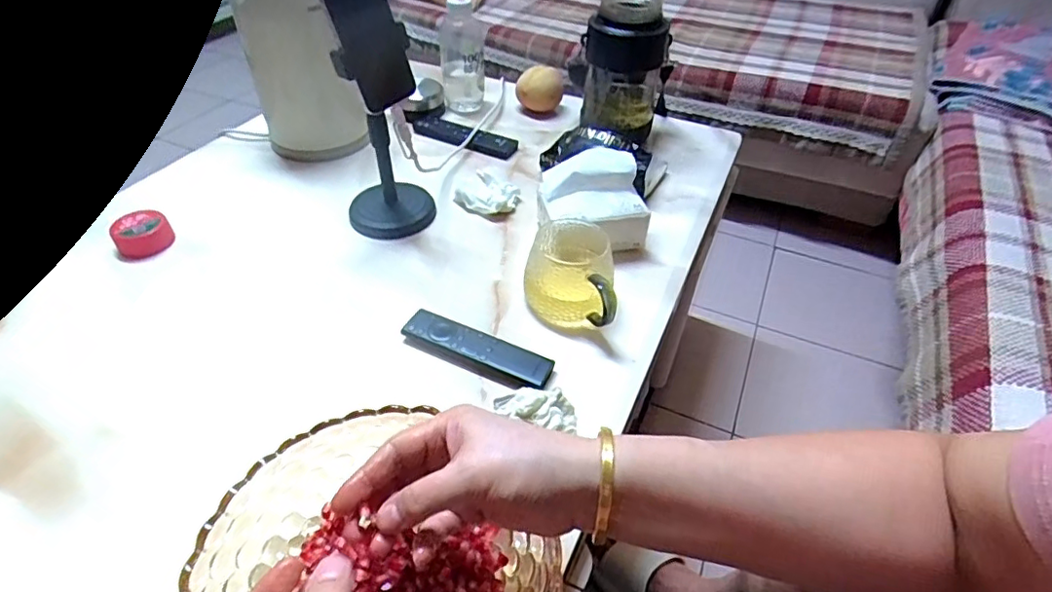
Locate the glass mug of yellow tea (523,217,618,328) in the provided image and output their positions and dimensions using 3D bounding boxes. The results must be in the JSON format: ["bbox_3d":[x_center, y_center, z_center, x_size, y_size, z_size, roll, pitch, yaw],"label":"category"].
[{"bbox_3d":[0.051,-0.024,0.611,0.098,0.074,0.104,10,44,8],"label":"glass mug of yellow tea"}]

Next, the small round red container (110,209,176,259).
[{"bbox_3d":[-0.461,-0.076,0.680,0.059,0.030,0.059,1,44,-1],"label":"small round red container"}]

